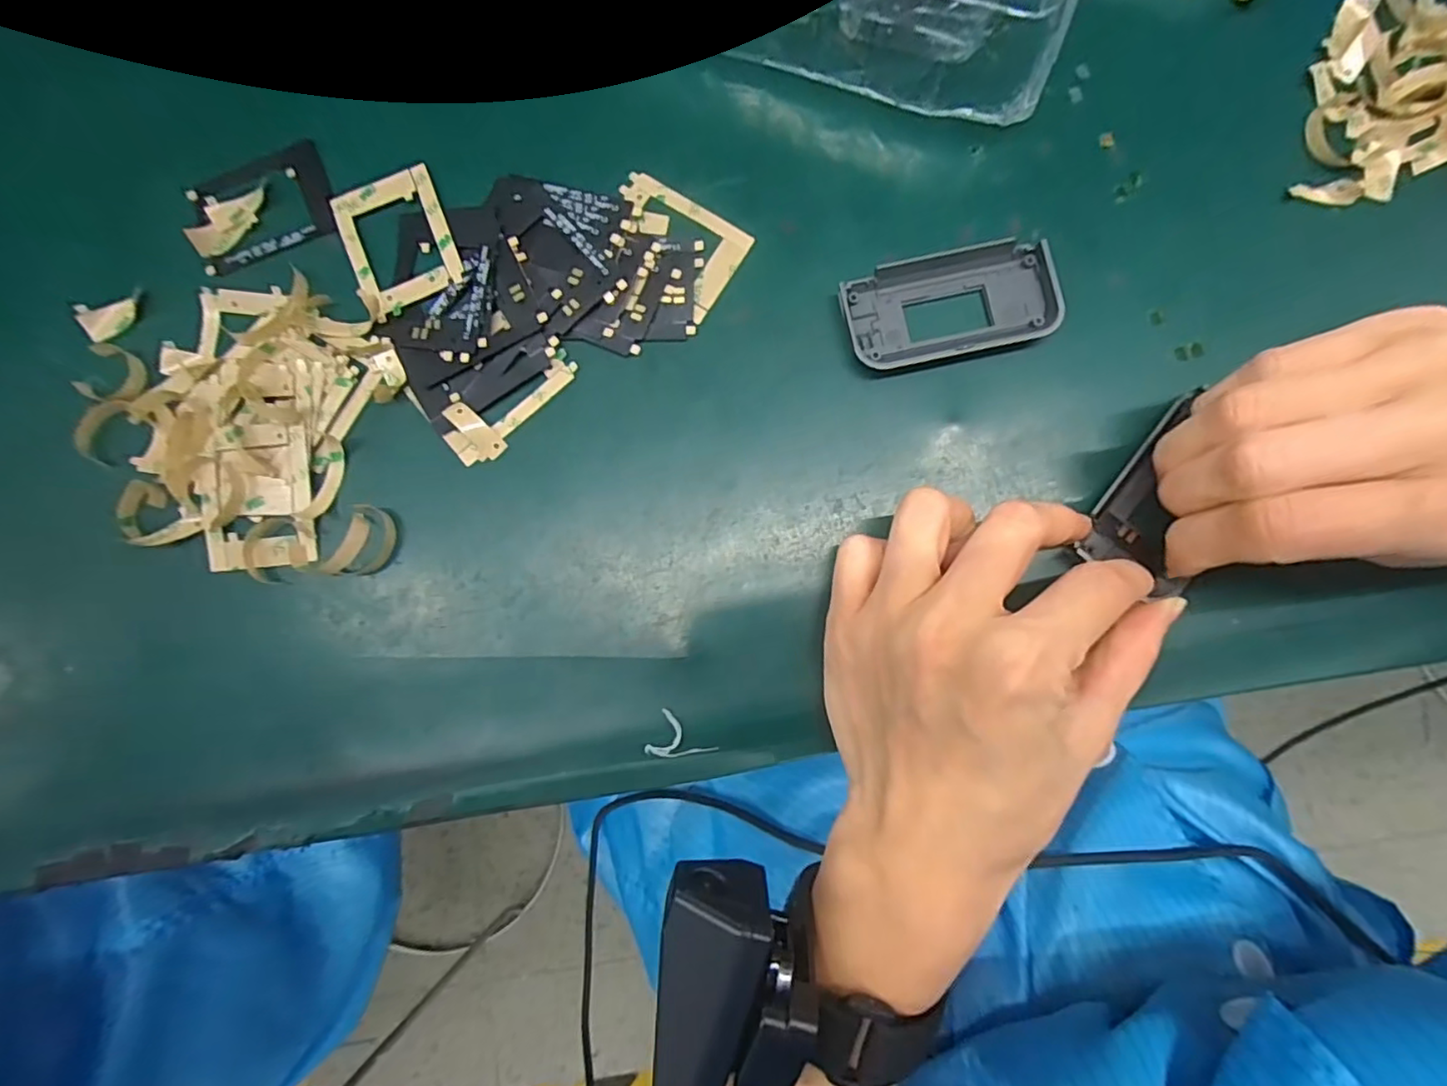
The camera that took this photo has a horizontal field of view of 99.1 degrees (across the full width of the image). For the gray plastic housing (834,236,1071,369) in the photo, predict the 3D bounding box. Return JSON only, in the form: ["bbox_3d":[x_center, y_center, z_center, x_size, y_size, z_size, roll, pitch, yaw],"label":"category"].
[{"bbox_3d":[0.082,-0.087,0.226,0.076,0.008,0.038,-12,84,0],"label":"gray plastic housing"}]

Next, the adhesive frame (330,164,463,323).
[{"bbox_3d":[-0.125,-0.116,0.234,0.039,0.004,0.056,-20,84,-1],"label":"adhesive frame"}]

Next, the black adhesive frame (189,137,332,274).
[{"bbox_3d":[-0.180,-0.132,0.241,0.051,0.004,0.042,-20,82,-1],"label":"black adhesive frame"}]

